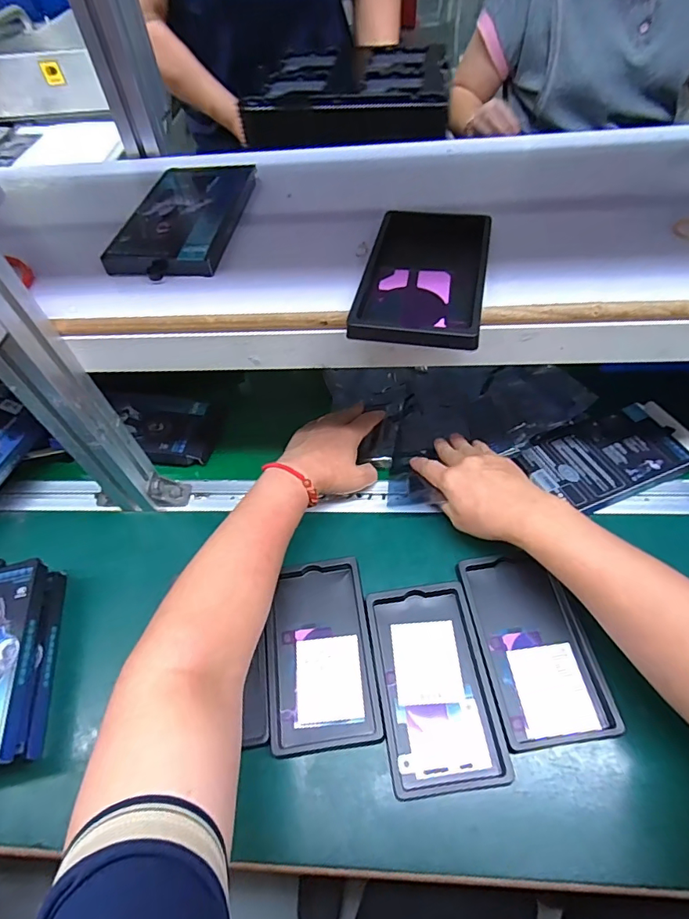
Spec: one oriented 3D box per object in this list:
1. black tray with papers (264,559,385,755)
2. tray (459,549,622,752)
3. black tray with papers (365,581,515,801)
[{"bbox_3d":[-0.023,0.172,0.434,0.092,0.022,0.157,-8,53,-1],"label":"black tray with papers"},{"bbox_3d":[0.166,0.160,0.421,0.089,0.016,0.158,-9,53,-2],"label":"tray"},{"bbox_3d":[0.076,0.190,0.410,0.092,0.011,0.158,-8,53,-1],"label":"black tray with papers"}]

